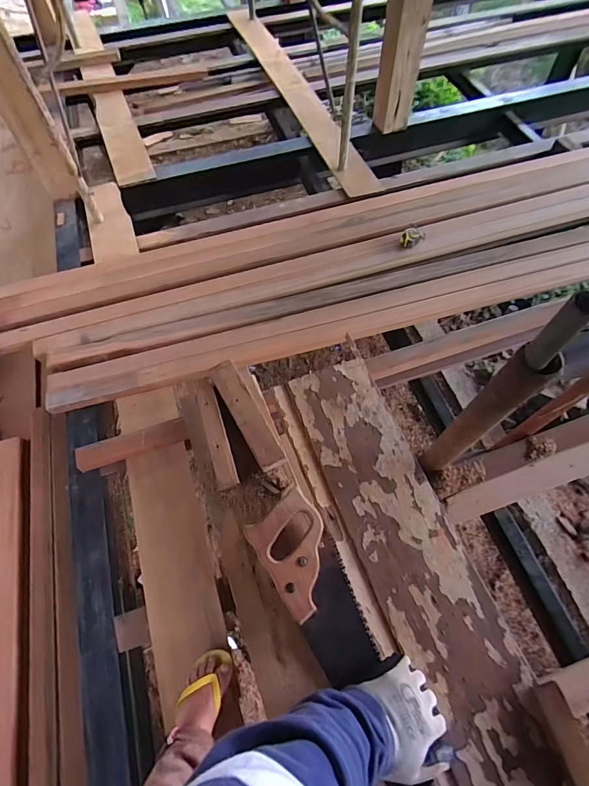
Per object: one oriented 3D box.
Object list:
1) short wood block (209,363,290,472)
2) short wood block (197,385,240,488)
[{"bbox_3d":[-0.079,0.033,0.673,0.044,0.017,0.205,-27,64,-13],"label":"short wood block"},{"bbox_3d":[-0.126,0.064,0.658,0.032,0.018,0.182,-16,62,-8],"label":"short wood block"}]

